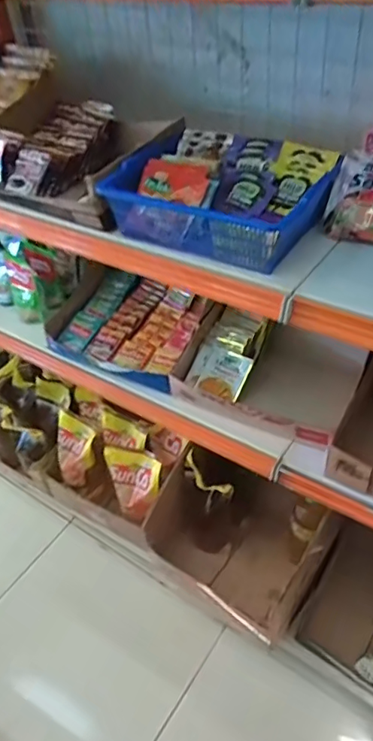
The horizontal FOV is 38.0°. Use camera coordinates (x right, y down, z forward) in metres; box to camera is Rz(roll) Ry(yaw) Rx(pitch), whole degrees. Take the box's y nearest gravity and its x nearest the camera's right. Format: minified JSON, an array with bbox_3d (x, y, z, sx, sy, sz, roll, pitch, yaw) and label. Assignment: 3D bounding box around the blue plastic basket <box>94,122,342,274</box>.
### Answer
[{"bbox_3d":[0.051,-0.266,0.811,0.312,0.098,0.231,26,52,30],"label":"blue plastic basket"}]

